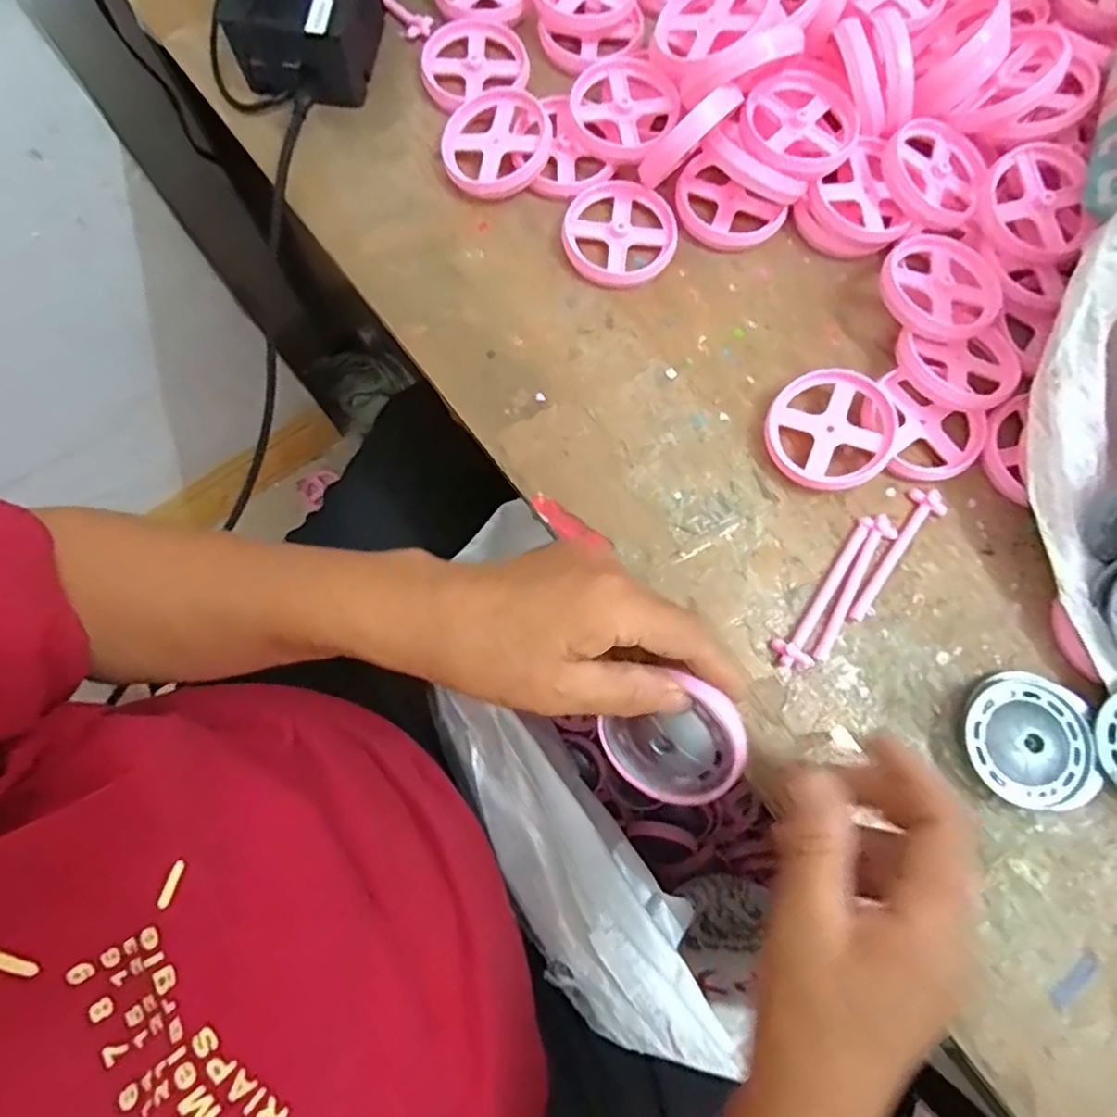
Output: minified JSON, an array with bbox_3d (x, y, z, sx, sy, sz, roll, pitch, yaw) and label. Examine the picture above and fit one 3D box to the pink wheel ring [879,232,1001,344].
[{"bbox_3d":[0.208,-0.147,0.354,0.062,0.013,0.062,0,77,0],"label":"pink wheel ring"}]

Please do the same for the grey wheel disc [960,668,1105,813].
[{"bbox_3d":[0.221,0.086,0.311,0.057,0.017,0.060,0,77,0],"label":"grey wheel disc"}]

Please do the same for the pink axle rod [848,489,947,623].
[{"bbox_3d":[0.174,-0.001,0.336,0.017,0.006,0.083,34,80,7],"label":"pink axle rod"}]

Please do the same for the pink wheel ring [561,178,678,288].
[{"bbox_3d":[0.034,-0.185,0.371,0.063,0.010,0.062,0,77,0],"label":"pink wheel ring"}]

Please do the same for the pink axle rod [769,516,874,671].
[{"bbox_3d":[0.137,0.016,0.329,0.019,0.008,0.091,34,80,7],"label":"pink axle rod"}]

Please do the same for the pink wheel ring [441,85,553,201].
[{"bbox_3d":[-0.036,-0.241,0.375,0.062,0.019,0.066,0,77,0],"label":"pink wheel ring"}]

